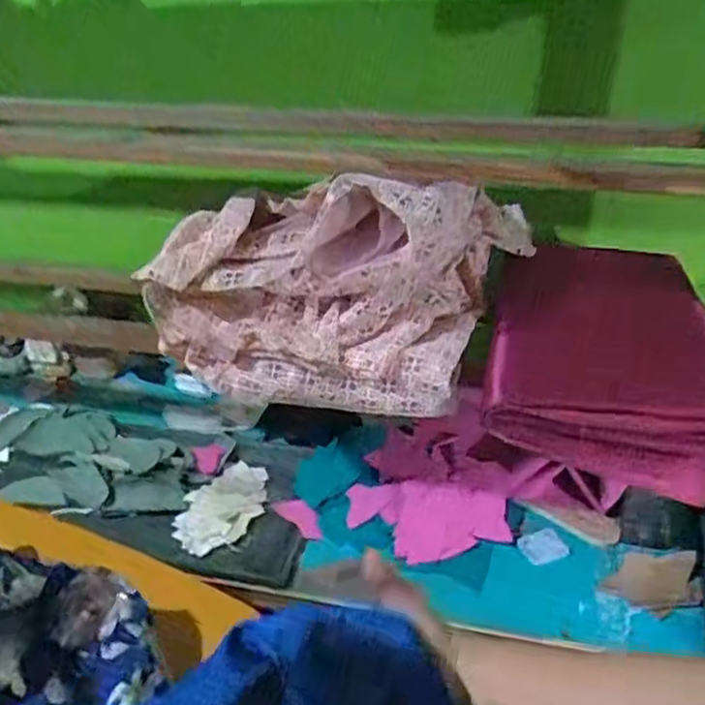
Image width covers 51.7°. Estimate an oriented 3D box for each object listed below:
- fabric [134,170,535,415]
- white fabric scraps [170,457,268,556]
[{"bbox_3d":[-0.006,-0.097,0.794,0.380,0.209,0.261,3,32,8],"label":"fabric"},{"bbox_3d":[-0.166,0.198,0.956,0.093,0.018,0.152,25,40,36],"label":"white fabric scraps"}]

